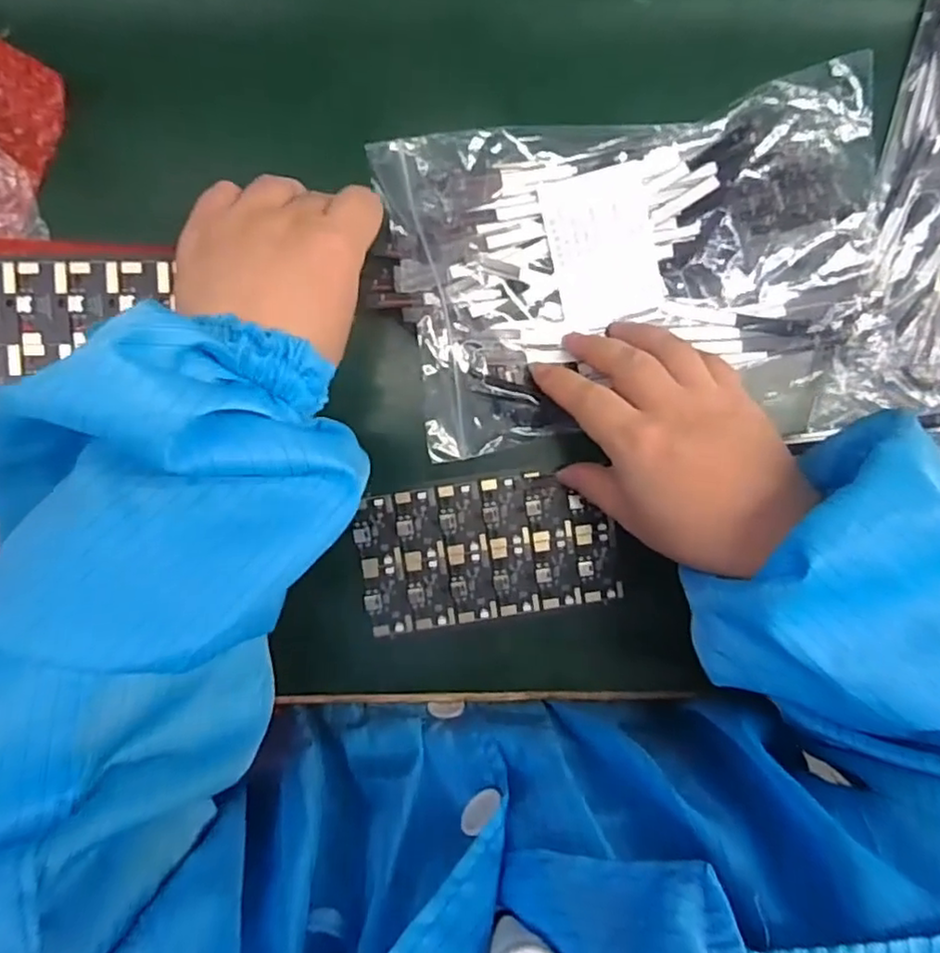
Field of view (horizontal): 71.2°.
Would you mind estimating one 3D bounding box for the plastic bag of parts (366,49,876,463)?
[{"bbox_3d":[0.079,-0.099,0.317,0.233,0.030,0.151,-10,96,-1],"label":"plastic bag of parts"}]

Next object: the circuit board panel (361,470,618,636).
[{"bbox_3d":[0.009,0.039,0.343,0.131,0.004,0.073,-9,96,-1],"label":"circuit board panel"}]

